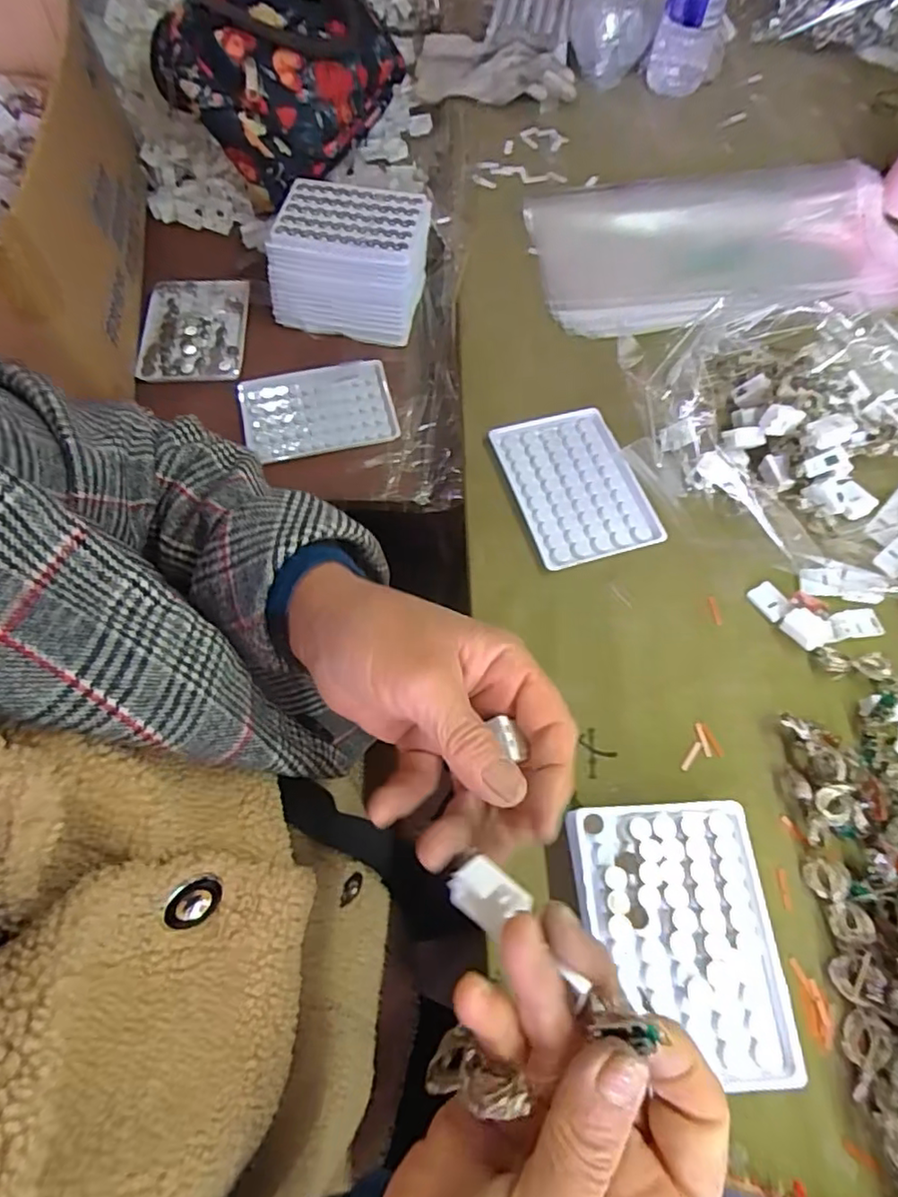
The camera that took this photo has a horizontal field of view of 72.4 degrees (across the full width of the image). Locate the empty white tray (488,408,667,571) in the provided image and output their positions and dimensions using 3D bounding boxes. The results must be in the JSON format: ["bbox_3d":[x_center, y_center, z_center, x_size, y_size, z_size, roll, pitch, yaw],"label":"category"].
[{"bbox_3d":[0.095,-0.086,0.464,0.094,0.010,0.127,-15,64,-7],"label":"empty white tray"}]

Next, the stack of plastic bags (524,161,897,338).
[{"bbox_3d":[0.264,-0.332,0.579,0.357,0.035,0.182,-8,63,-3],"label":"stack of plastic bags"}]

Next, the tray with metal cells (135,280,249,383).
[{"bbox_3d":[-0.240,-0.254,0.580,0.093,0.012,0.125,-4,65,-4],"label":"tray with metal cells"}]

